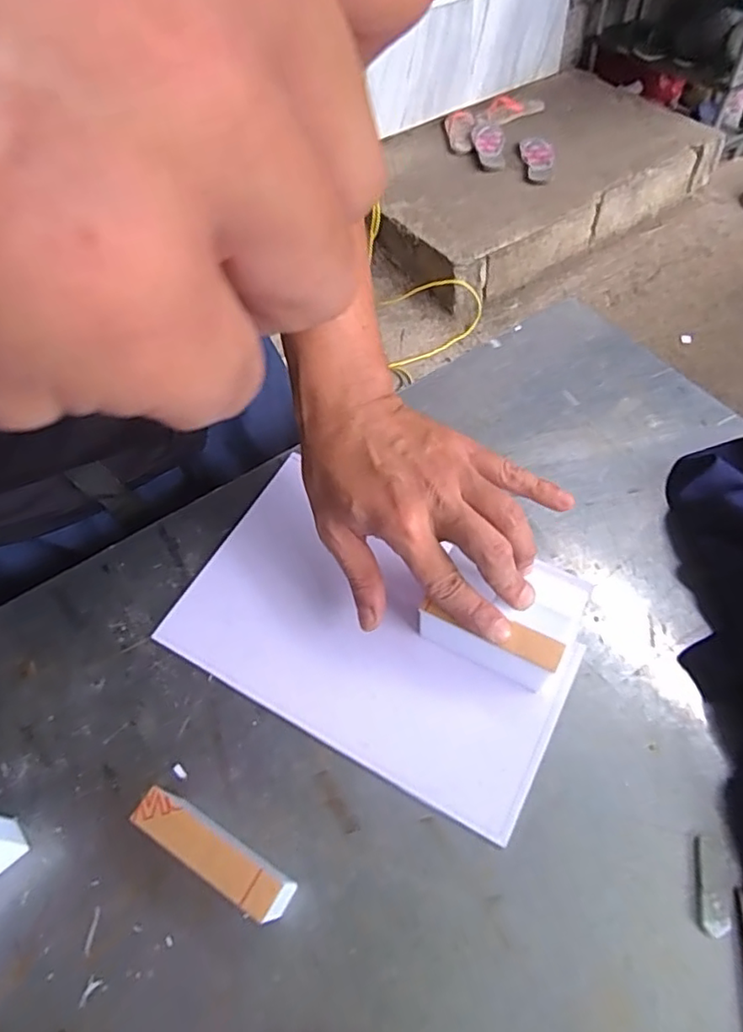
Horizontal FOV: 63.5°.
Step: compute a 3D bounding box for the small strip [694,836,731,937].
[{"bbox_3d":[0.169,0.184,0.299,0.014,0.004,0.042,9,59,10],"label":"small strip"}]

